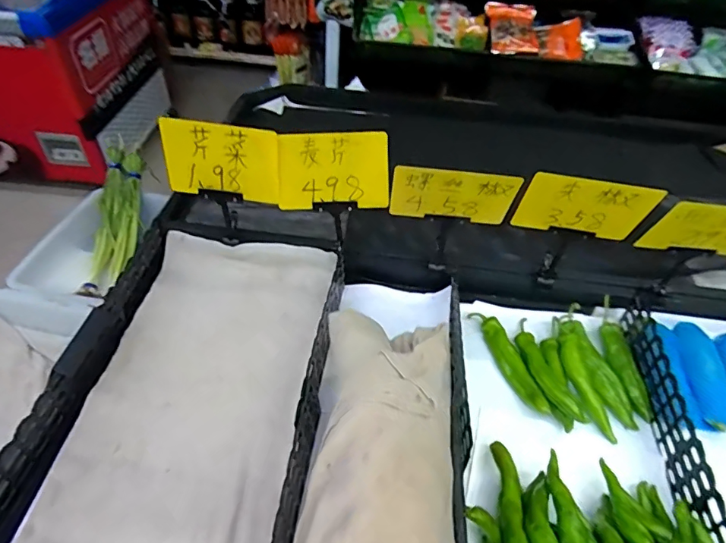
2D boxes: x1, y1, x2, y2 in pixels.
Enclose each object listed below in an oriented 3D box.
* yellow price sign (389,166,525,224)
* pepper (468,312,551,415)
[{"bbox_3d":[0.154,-0.127,0.821,0.205,0.139,0.008,6,63,-1],"label":"yellow price sign"},{"bbox_3d":[0.258,0.153,0.863,0.037,0.031,0.229,-12,47,-16],"label":"pepper"}]

